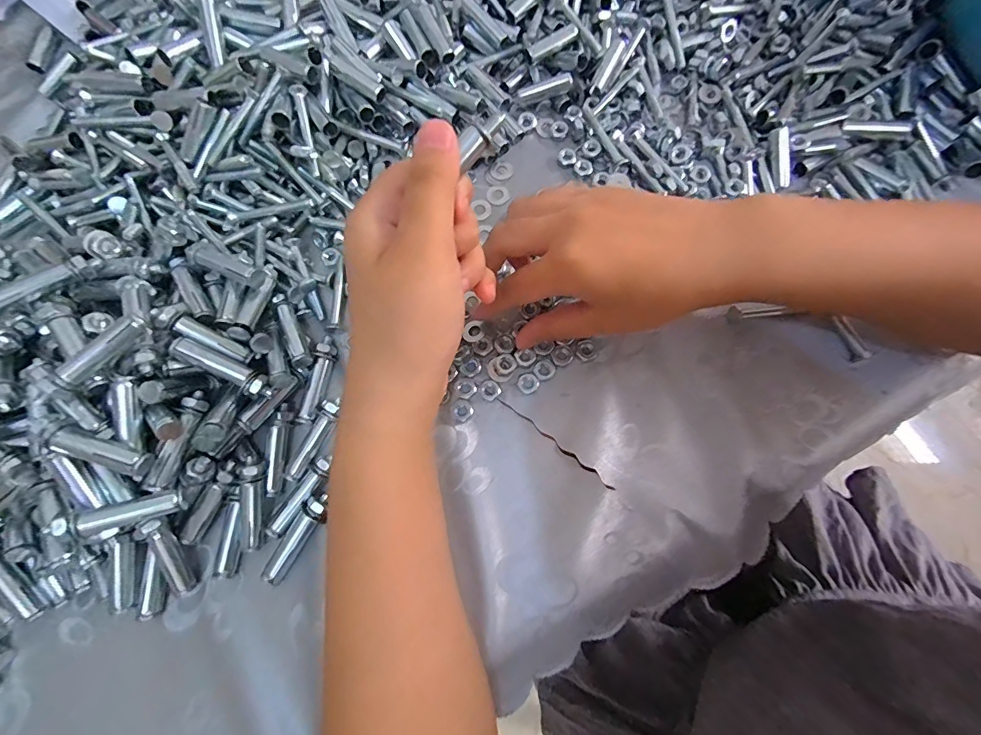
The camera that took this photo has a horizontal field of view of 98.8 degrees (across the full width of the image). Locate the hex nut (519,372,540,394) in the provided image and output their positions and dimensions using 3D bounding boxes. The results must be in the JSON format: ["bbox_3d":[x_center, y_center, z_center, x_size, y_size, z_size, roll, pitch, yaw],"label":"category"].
[{"bbox_3d":[0.024,0.010,0.265,0.012,0.006,0.012,-43,80,-8],"label":"hex nut"}]

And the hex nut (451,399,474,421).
[{"bbox_3d":[-0.018,0.026,0.262,0.012,0.004,0.013,-43,79,-7],"label":"hex nut"}]

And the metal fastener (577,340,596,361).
[{"bbox_3d":[0.062,-0.011,0.268,0.013,0.004,0.012,0,77,2],"label":"metal fastener"}]

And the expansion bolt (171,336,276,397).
[{"bbox_3d":[-0.149,0.000,0.236,0.055,0.008,0.012,31,79,-13],"label":"expansion bolt"}]

